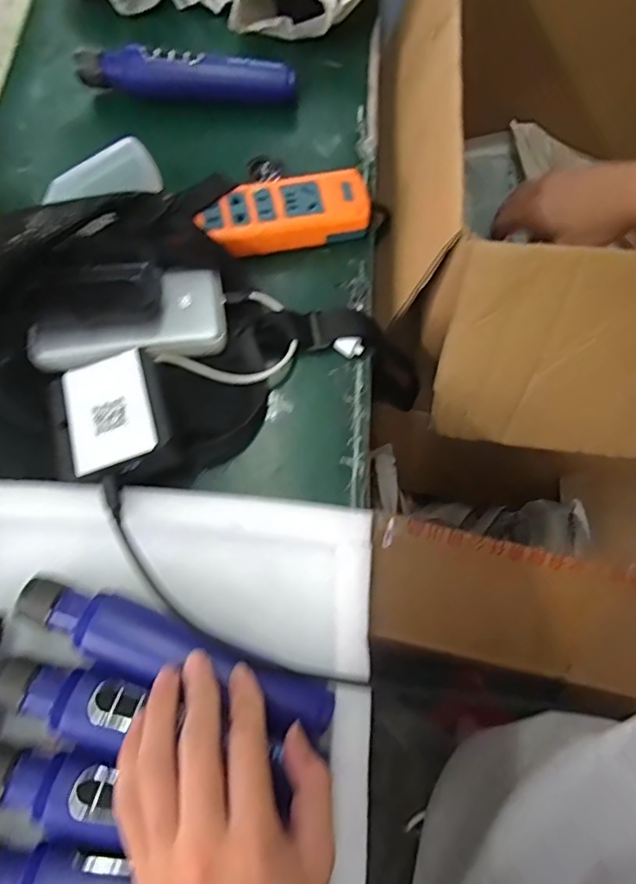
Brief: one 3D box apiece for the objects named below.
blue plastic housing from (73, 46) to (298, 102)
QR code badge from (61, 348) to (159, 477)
[{"bbox_3d":[-0.117,-0.324,0.474,0.190,0.039,0.032,1,72,-2],"label":"blue plastic housing"},{"bbox_3d":[-0.135,-0.022,0.341,0.054,0.004,0.079,-19,64,0],"label":"QR code badge"}]

